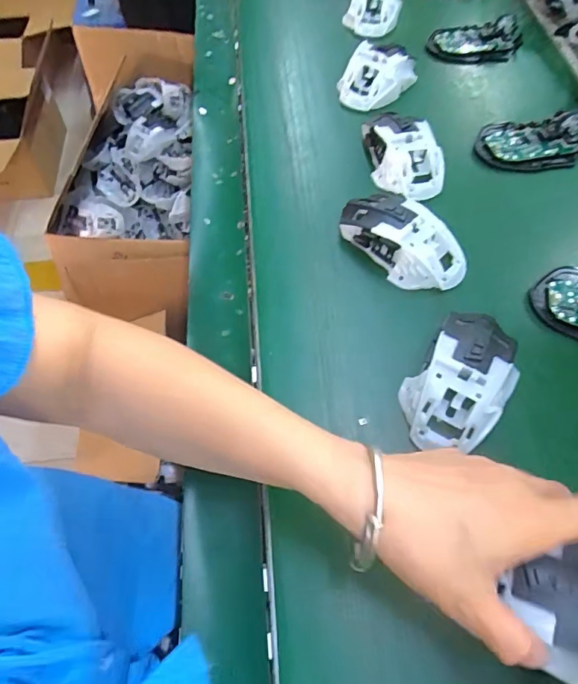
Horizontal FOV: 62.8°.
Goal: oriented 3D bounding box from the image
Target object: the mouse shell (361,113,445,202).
[{"bbox_3d":[0.113,-0.185,0.466,0.063,0.040,0.103,-8,63,-5],"label":"mouse shell"}]

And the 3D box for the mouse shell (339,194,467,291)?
[{"bbox_3d":[0.097,-0.087,0.407,0.112,0.042,0.057,35,68,17],"label":"mouse shell"}]

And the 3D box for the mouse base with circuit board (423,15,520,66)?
[{"bbox_3d":[0.229,-0.367,0.576,0.113,0.029,0.063,-14,63,-7],"label":"mouse base with circuit board"}]

